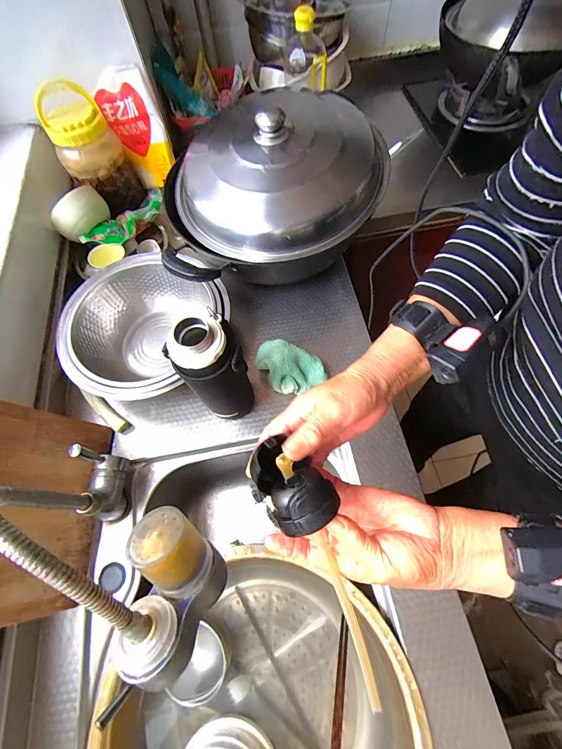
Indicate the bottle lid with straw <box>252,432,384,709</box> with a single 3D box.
[{"bbox_3d":[0.042,0.170,0.276,0.057,0.045,0.240,-25,96,-8],"label":"bottle lid with straw"}]

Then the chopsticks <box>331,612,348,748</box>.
[{"bbox_3d":[0.073,0.463,0.418,0.012,0.014,0.242,7,66,6],"label":"chopsticks"}]

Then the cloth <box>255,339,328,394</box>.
[{"bbox_3d":[0.013,-0.018,0.539,0.092,0.048,0.114,-34,68,-12],"label":"cloth"}]

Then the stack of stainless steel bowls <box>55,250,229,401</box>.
[{"bbox_3d":[-0.235,-0.078,0.559,0.251,0.092,0.268,22,68,12],"label":"stack of stainless steel bowls"}]

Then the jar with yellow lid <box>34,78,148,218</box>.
[{"bbox_3d":[-0.362,-0.427,0.626,0.118,0.207,0.093,-30,67,-10],"label":"jar with yellow lid"}]

